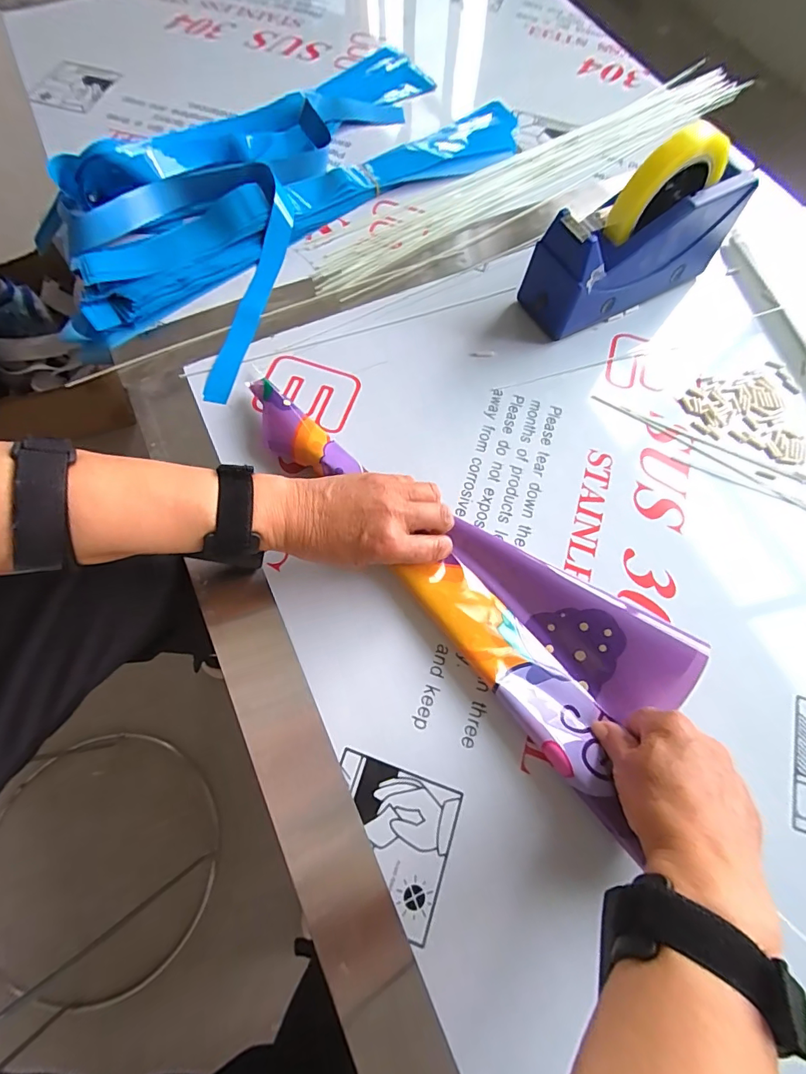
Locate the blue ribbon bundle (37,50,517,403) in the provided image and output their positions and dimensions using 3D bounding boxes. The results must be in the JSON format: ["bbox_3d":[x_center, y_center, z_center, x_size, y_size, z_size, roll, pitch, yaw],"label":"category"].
[{"bbox_3d":[-0.128,-0.405,0.509,0.332,0.037,0.572,43,74,13],"label":"blue ribbon bundle"}]

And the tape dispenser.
[{"bbox_3d":[0.218,-0.284,0.419,0.196,0.133,0.069,-28,73,-11],"label":"tape dispenser"}]

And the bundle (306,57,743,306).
[{"bbox_3d":[0.177,-0.445,0.545,0.646,0.014,0.077,-35,74,-13],"label":"bundle"}]

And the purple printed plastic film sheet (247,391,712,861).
[{"bbox_3d":[0.028,0.014,0.361,0.412,0.029,0.134,40,74,12],"label":"purple printed plastic film sheet"}]

